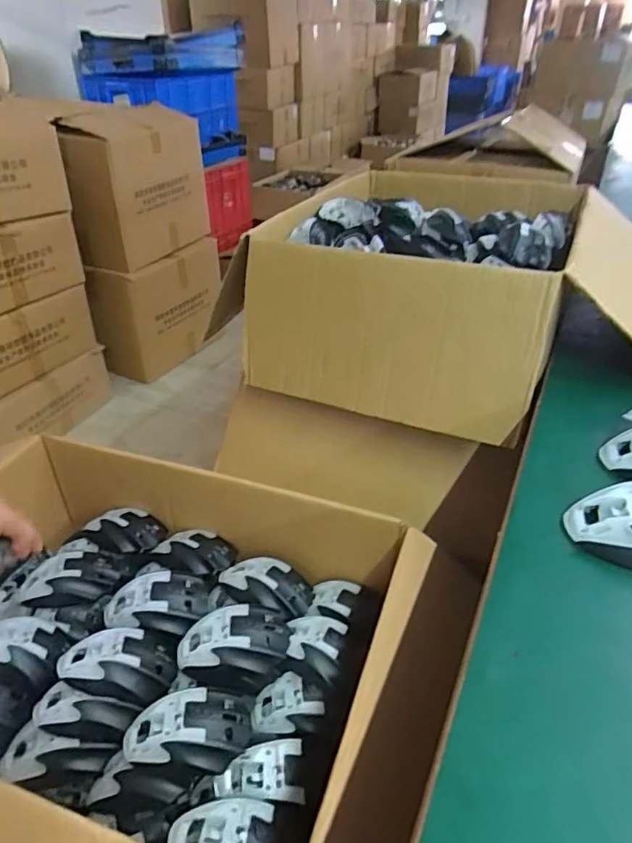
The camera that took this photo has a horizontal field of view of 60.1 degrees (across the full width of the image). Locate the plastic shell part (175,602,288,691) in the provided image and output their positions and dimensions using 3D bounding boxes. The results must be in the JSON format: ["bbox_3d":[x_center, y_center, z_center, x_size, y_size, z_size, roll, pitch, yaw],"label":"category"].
[{"bbox_3d":[-0.089,0.245,0.595,0.120,0.050,0.077,-5,34,-7],"label":"plastic shell part"}]

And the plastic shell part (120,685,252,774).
[{"bbox_3d":[-0.123,0.299,0.524,0.117,0.036,0.071,-11,35,-15],"label":"plastic shell part"}]

